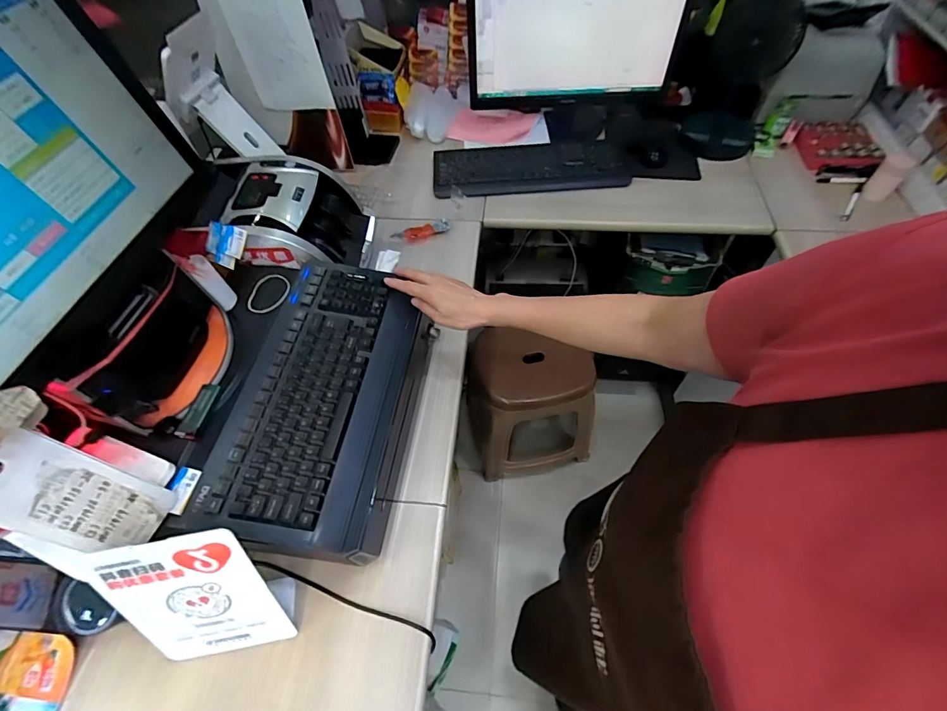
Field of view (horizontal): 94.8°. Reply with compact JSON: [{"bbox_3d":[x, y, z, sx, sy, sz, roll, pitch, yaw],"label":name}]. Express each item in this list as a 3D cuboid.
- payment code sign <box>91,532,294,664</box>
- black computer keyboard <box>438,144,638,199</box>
[{"bbox_3d":[-0.292,0.262,0.463,0.146,0.179,0.093,-10,57,-4],"label":"payment code sign"},{"bbox_3d":[0.131,-0.443,0.988,0.436,0.035,0.177,-6,56,-1],"label":"black computer keyboard"}]

